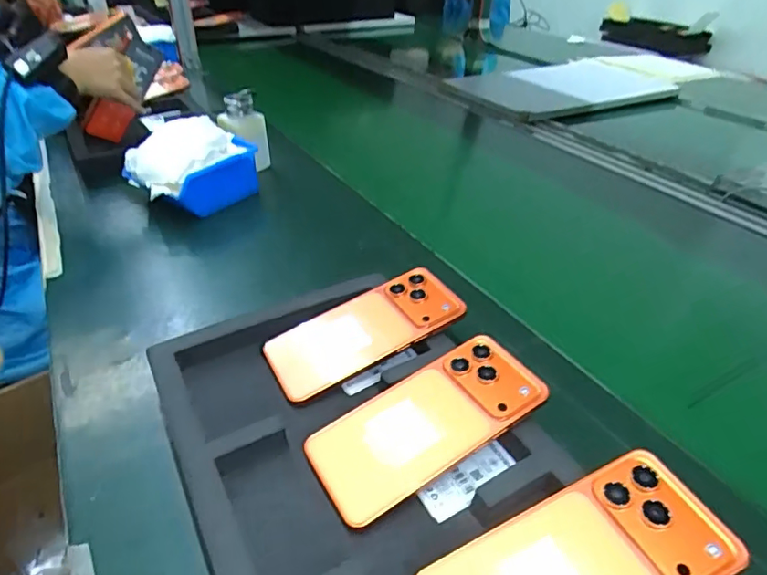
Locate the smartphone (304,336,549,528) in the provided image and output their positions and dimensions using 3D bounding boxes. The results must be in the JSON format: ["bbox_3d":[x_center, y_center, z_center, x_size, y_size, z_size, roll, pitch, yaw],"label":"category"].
[{"bbox_3d":[0.030,0.090,0.359,0.164,0.007,0.078,-28,43,-19],"label":"smartphone"}]

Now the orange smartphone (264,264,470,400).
[{"bbox_3d":[-0.016,0.035,0.438,0.163,0.007,0.075,-27,46,-14],"label":"orange smartphone"}]

